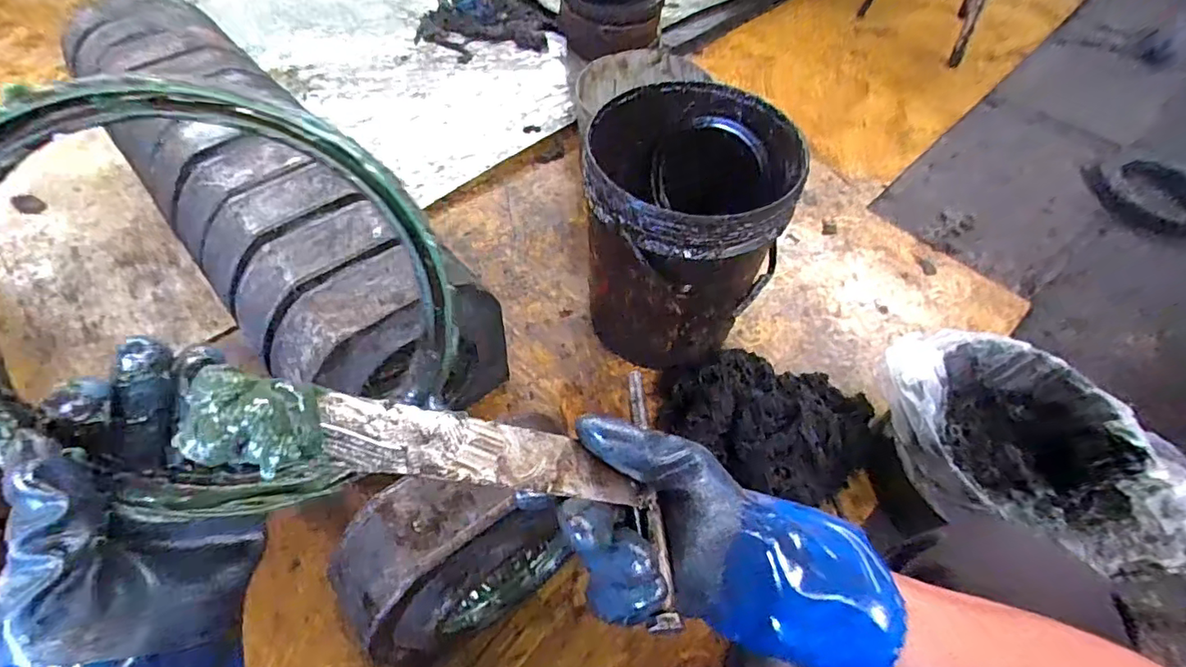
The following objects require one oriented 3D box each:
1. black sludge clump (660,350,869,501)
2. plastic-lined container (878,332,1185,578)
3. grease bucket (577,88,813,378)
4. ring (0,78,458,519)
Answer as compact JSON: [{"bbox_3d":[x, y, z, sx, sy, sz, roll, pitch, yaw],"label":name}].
[{"bbox_3d":[0.283,0.132,0.944,0.320,0.113,0.274,36,61,23],"label":"black sludge clump"},{"bbox_3d":[0.621,0.179,0.838,0.336,0.168,0.361,1,54,-1],"label":"plastic-lined container"},{"bbox_3d":[0.143,-0.158,0.916,0.282,0.347,0.293,1,54,-1],"label":"grease bucket"},{"bbox_3d":[-0.164,-0.007,0.245,0.191,0.194,0.010,-40,31,3],"label":"ring"}]

